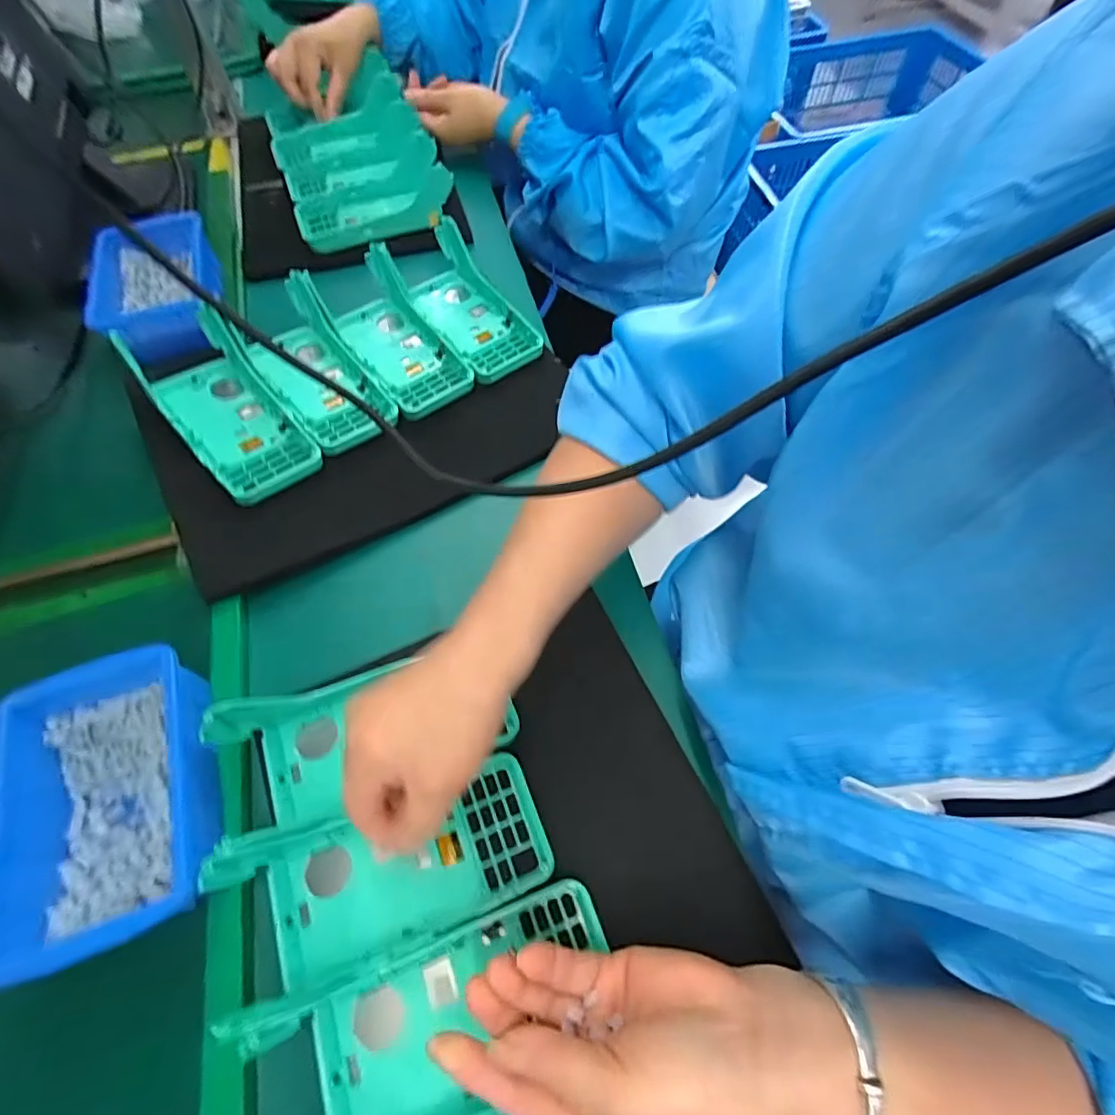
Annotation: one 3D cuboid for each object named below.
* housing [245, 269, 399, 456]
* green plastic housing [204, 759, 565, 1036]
[{"bbox_3d":[-0.208,-0.163,0.477,0.079,0.043,0.164,-34,67,-17],"label":"housing"},{"bbox_3d":[-0.093,0.173,0.301,0.174,0.052,0.079,-20,62,-8],"label":"green plastic housing"}]

